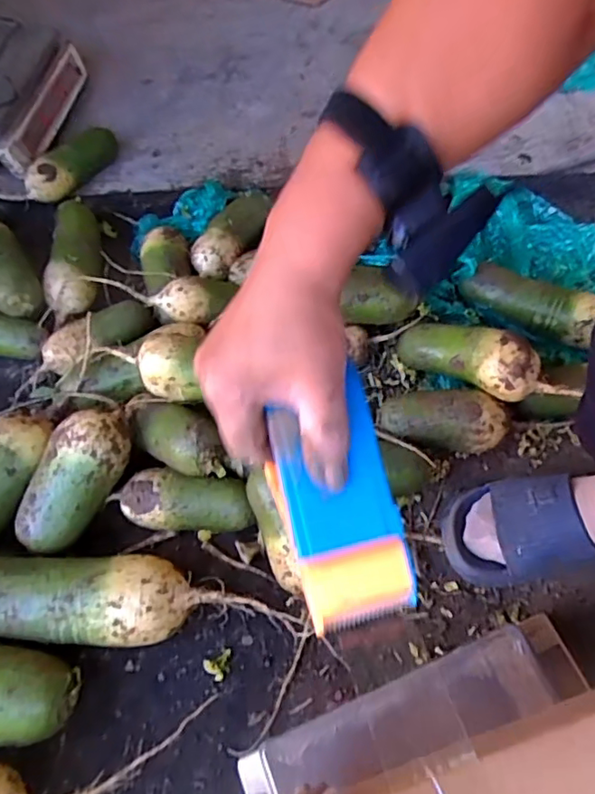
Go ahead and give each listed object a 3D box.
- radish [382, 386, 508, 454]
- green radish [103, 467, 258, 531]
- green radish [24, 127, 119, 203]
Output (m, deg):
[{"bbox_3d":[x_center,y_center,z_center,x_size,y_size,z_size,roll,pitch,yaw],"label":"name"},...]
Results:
[{"bbox_3d":[0.166,0.028,0.653,0.141,0.062,0.068,-3,58,-2],"label":"radish"},{"bbox_3d":[-0.122,0.111,0.598,0.138,0.069,0.060,1,58,1],"label":"green radish"},{"bbox_3d":[-0.356,-0.372,0.895,0.051,0.058,0.177,29,62,17],"label":"green radish"}]

